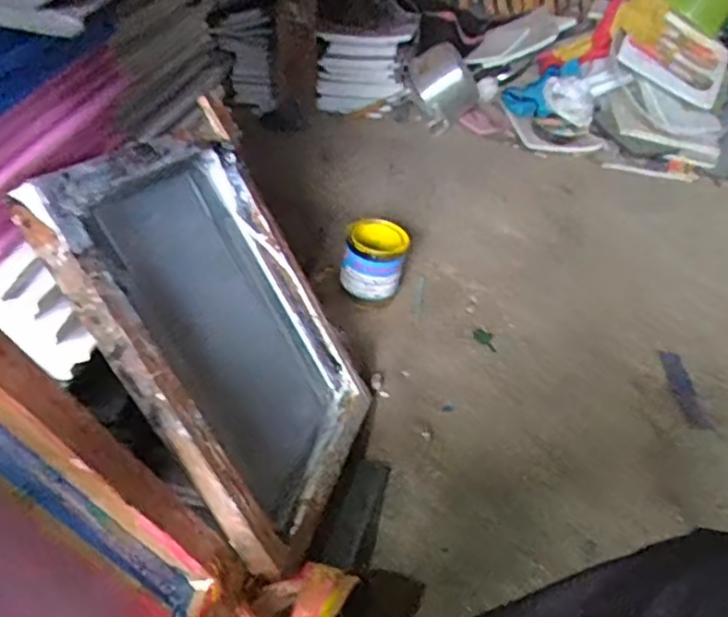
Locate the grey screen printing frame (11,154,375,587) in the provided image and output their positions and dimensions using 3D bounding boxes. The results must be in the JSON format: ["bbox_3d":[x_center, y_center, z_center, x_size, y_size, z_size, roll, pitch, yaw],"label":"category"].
[{"bbox_3d":[-0.151,0.028,0.717,0.062,0.446,0.328,-21,17,22],"label":"grey screen printing frame"}]

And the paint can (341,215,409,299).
[{"bbox_3d":[0.018,-0.084,1.141,0.114,0.130,0.123,3,39,-3],"label":"paint can"}]

